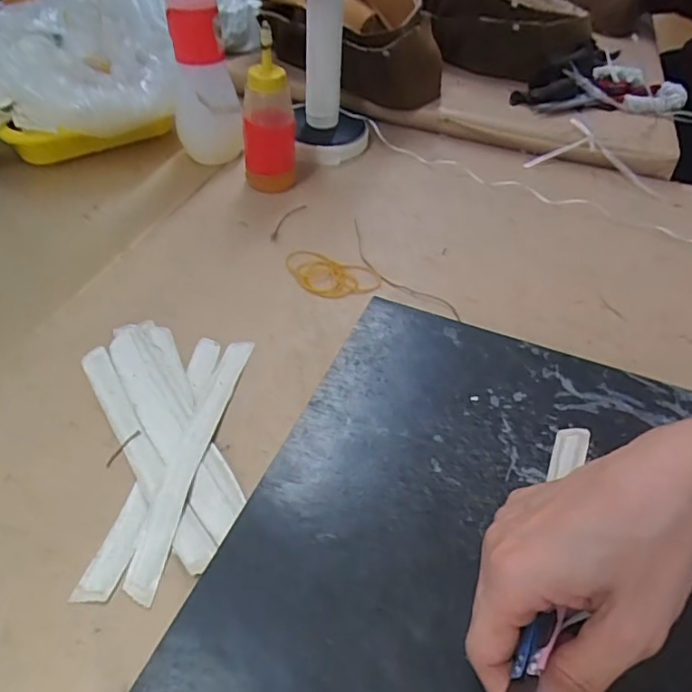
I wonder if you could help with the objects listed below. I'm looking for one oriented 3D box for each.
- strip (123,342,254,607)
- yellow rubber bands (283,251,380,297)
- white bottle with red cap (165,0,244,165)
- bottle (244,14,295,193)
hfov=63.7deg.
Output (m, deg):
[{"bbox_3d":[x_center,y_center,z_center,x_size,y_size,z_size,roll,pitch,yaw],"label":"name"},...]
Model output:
[{"bbox_3d":[-0.093,0.061,0.344,0.018,0.008,0.182,9,45,4],"label":"strip"},{"bbox_3d":[-0.015,-0.062,0.483,0.087,0.004,0.055,17,46,12],"label":"yellow rubber bands"},{"bbox_3d":[-0.145,-0.286,0.573,0.066,0.190,0.052,-14,48,-19],"label":"white bottle with red cap"},{"bbox_3d":[-0.073,-0.223,0.544,0.044,0.148,0.042,18,46,12],"label":"bottle"}]

